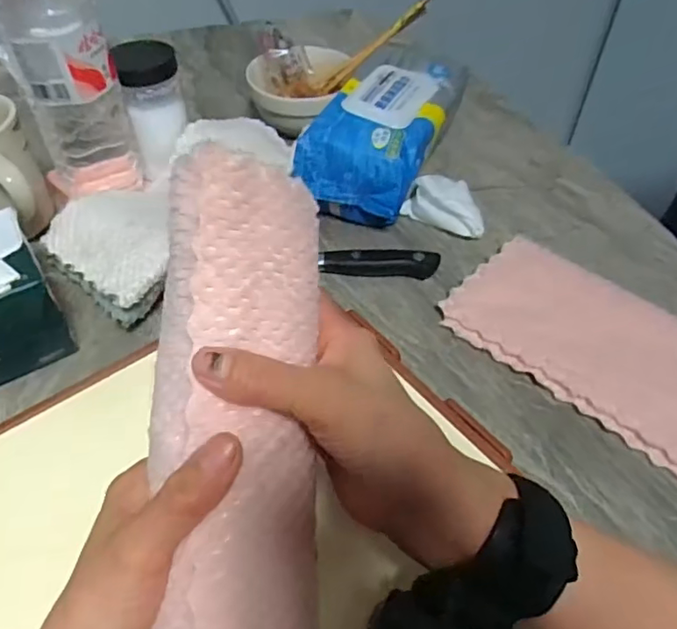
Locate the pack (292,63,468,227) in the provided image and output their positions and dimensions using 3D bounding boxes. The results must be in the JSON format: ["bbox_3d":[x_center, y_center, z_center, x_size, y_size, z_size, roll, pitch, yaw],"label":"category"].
[{"bbox_3d":[0.047,-0.165,0.526,0.094,0.083,0.203,23,52,18],"label":"pack"}]

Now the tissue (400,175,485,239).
[{"bbox_3d":[0.103,-0.098,0.511,0.075,0.031,0.057,31,55,24],"label":"tissue"}]

